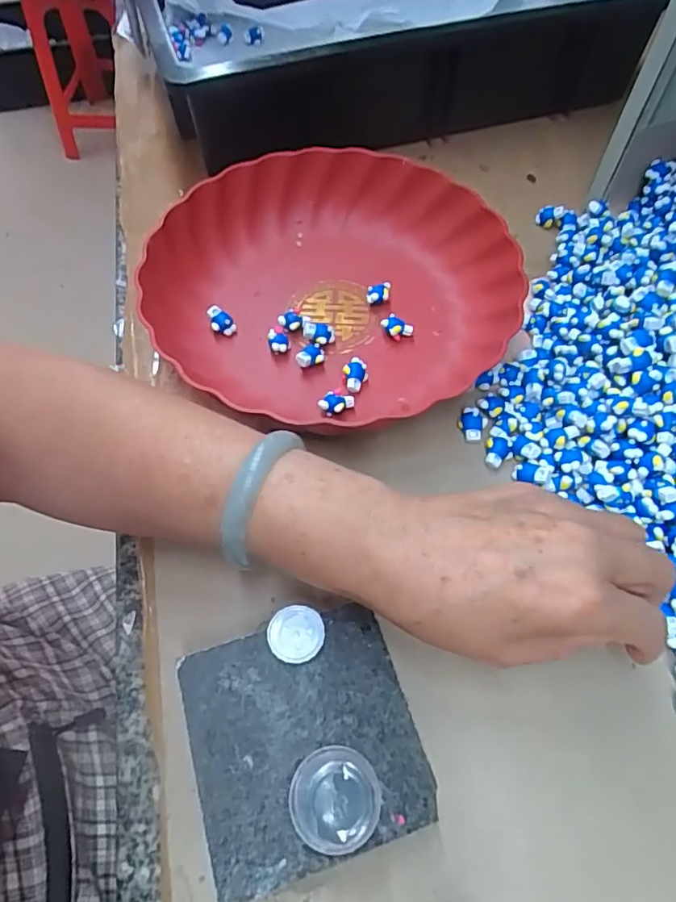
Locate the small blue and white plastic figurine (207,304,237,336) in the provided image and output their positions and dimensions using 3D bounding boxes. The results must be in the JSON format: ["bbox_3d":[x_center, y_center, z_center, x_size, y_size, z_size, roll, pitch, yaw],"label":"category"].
[{"bbox_3d":[-0.083,-0.090,0.378,0.013,0.013,0.021,-38,67,-19],"label":"small blue and white plastic figurine"}]

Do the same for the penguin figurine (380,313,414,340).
[{"bbox_3d":[0.040,-0.085,0.378,0.021,0.016,0.012,30,65,16],"label":"penguin figurine"}]

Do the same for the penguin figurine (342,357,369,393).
[{"bbox_3d":[0.012,-0.049,0.359,0.016,0.013,0.022,-2,61,-1],"label":"penguin figurine"}]

